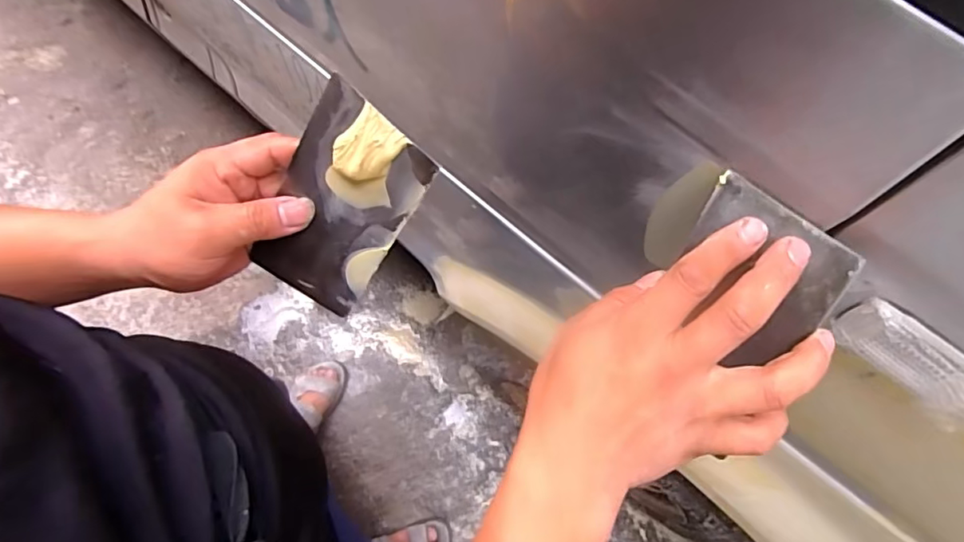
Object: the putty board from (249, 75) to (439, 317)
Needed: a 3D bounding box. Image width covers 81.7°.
[{"bbox_3d":[-0.085,-0.034,0.326,0.072,0.012,0.132,34,120,-5],"label":"putty board"}]

